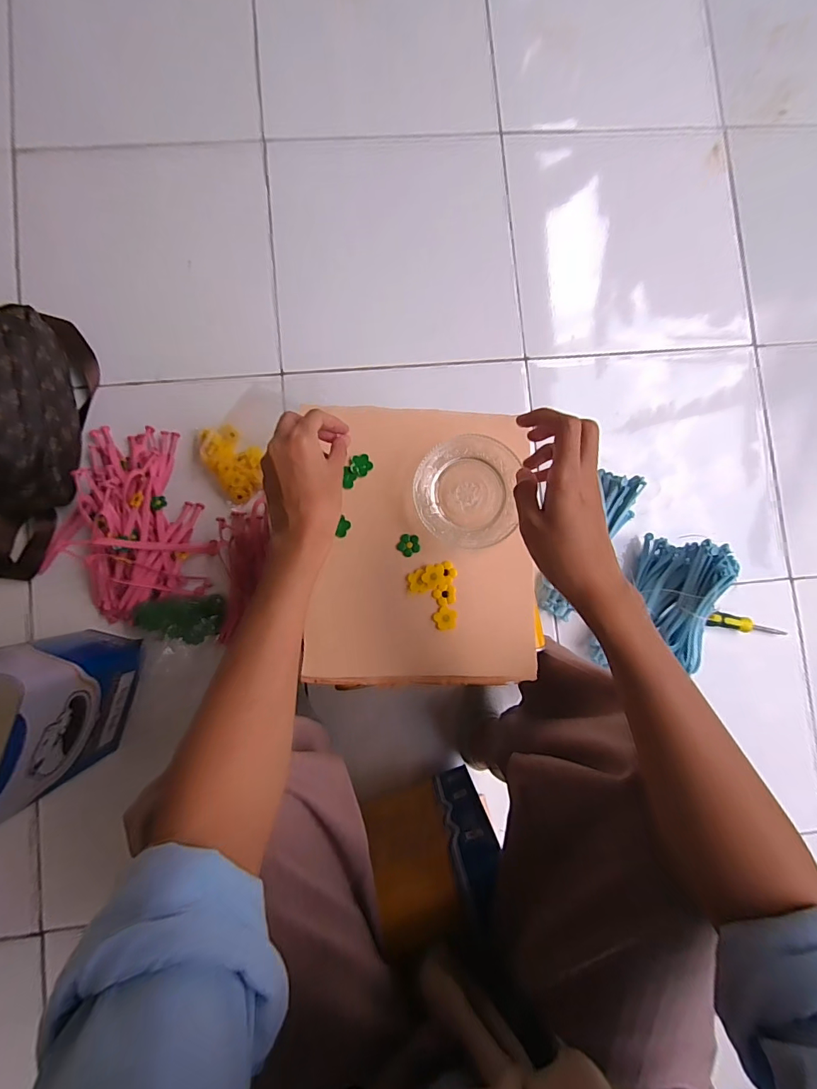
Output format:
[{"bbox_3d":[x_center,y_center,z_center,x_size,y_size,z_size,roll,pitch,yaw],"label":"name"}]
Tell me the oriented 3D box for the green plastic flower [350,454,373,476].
[{"bbox_3d":[-0.049,-0.083,0.472,0.022,0.005,0.022,-7,86,-3],"label":"green plastic flower"}]

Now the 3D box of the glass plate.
[{"bbox_3d":[0.058,-0.054,0.463,0.101,0.016,0.110,0,86,-3],"label":"glass plate"}]

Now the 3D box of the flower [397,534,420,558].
[{"bbox_3d":[0.001,0.000,0.472,0.023,0.004,0.022,0,86,-3],"label":"flower"}]

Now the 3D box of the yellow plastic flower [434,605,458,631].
[{"bbox_3d":[0.038,0.075,0.463,0.022,0.004,0.024,-7,86,-3],"label":"yellow plastic flower"}]

